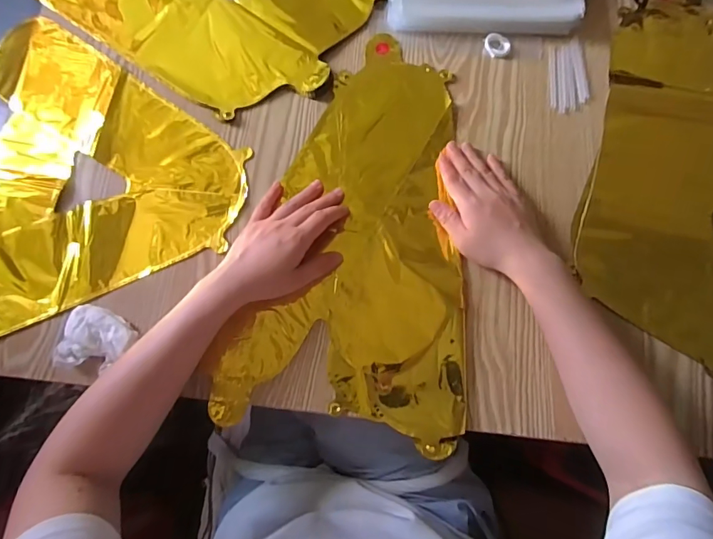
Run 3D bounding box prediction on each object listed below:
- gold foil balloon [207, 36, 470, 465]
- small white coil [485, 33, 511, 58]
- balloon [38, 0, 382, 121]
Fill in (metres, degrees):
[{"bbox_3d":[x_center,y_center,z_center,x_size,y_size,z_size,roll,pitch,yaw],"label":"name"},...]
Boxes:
[{"bbox_3d":[0.003,-0.046,0.460,0.232,0.014,0.412,7,77,3],"label":"gold foil balloon"},{"bbox_3d":[0.159,-0.252,0.494,0.027,0.006,0.025,0,77,1],"label":"small white coil"},{"bbox_3d":[-0.192,-0.330,0.516,0.389,0.009,0.230,31,79,8],"label":"balloon"}]

